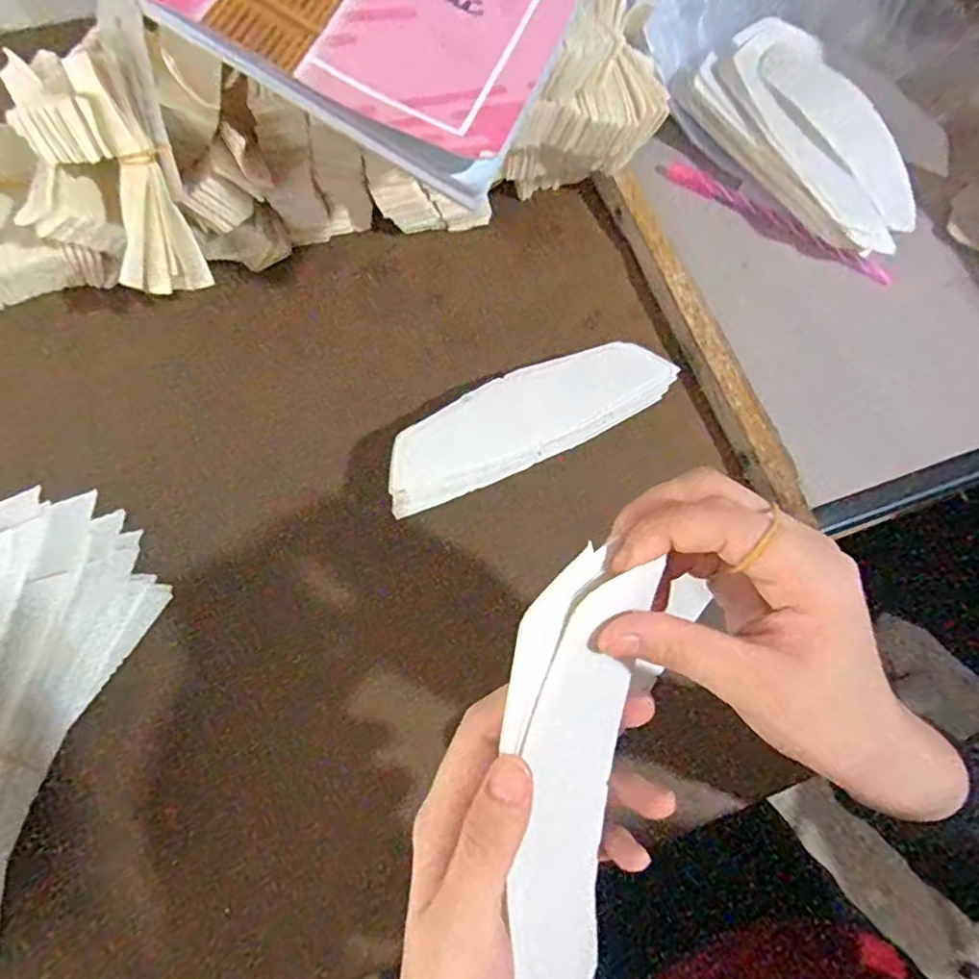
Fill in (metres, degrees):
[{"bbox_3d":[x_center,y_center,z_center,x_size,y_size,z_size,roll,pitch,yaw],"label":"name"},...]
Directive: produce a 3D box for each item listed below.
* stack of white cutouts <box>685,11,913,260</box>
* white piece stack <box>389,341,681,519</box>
[{"bbox_3d":[0.230,-0.256,0.472,0.115,0.038,0.197,-21,73,-9],"label":"stack of white cutouts"},{"bbox_3d":[0.021,-0.042,0.404,0.184,0.037,0.054,-26,74,-10],"label":"white piece stack"}]

